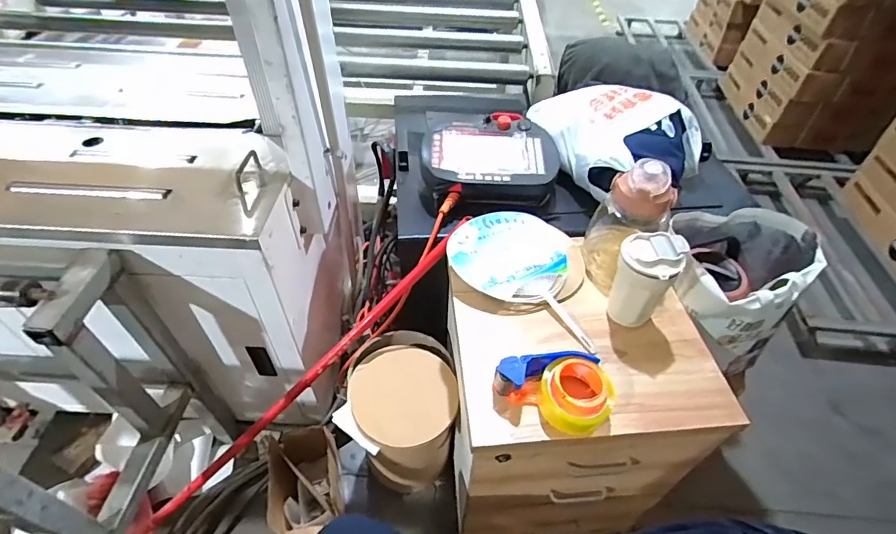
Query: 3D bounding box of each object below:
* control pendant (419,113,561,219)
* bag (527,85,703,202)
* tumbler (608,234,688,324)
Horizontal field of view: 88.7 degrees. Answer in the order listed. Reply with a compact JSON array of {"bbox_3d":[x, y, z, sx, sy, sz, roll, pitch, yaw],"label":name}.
[{"bbox_3d":[0.082,-0.212,0.953,0.279,0.091,0.221,-4,47,-6],"label":"control pendant"},{"bbox_3d":[0.361,-0.289,0.965,0.280,0.125,0.328,-12,48,-13],"label":"bag"},{"bbox_3d":[0.298,0.023,0.715,0.088,0.156,0.078,23,50,19],"label":"tumbler"}]

